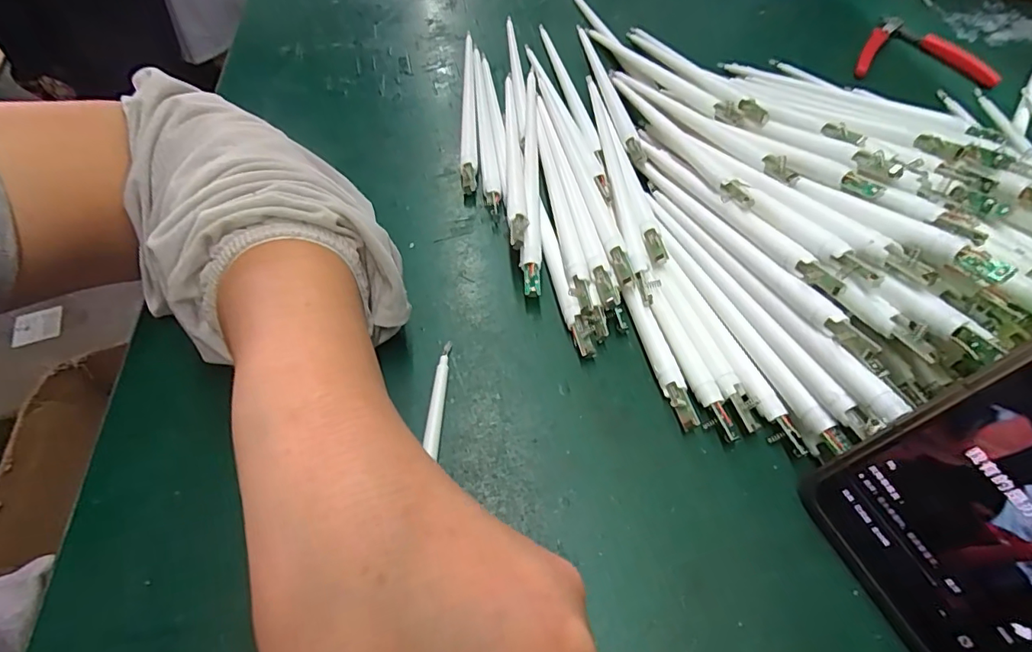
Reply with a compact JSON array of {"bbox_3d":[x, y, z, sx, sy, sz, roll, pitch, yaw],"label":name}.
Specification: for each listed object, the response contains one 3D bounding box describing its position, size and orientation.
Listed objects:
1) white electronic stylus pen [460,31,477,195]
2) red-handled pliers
[{"bbox_3d":[-0.037,-0.168,0.375,0.010,0.009,0.202,-3,55,-3],"label":"white electronic stylus pen"},{"bbox_3d":[0.345,-0.241,0.437,0.112,0.014,0.097,8,55,4],"label":"red-handled pliers"}]

